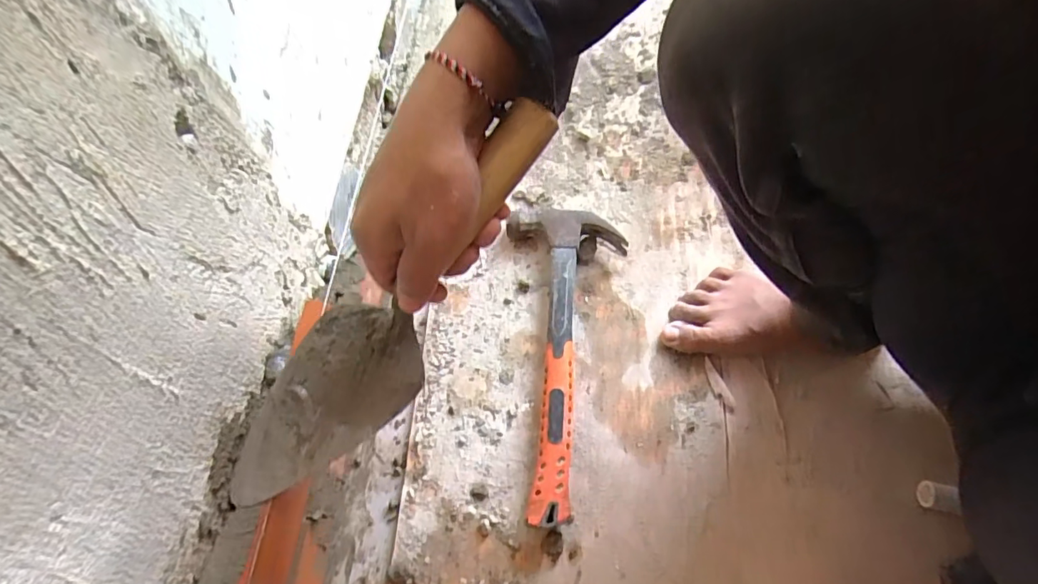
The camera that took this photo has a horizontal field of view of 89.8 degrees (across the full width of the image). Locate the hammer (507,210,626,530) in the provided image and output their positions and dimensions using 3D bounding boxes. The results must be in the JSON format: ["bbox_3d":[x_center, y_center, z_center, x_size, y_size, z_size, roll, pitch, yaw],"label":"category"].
[{"bbox_3d":[0.046,0.058,0.508,0.120,0.036,0.319,2,66,1],"label":"hammer"}]

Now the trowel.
[{"bbox_3d":[-0.083,0.012,0.334,0.077,0.056,0.305,45,106,18],"label":"trowel"}]

